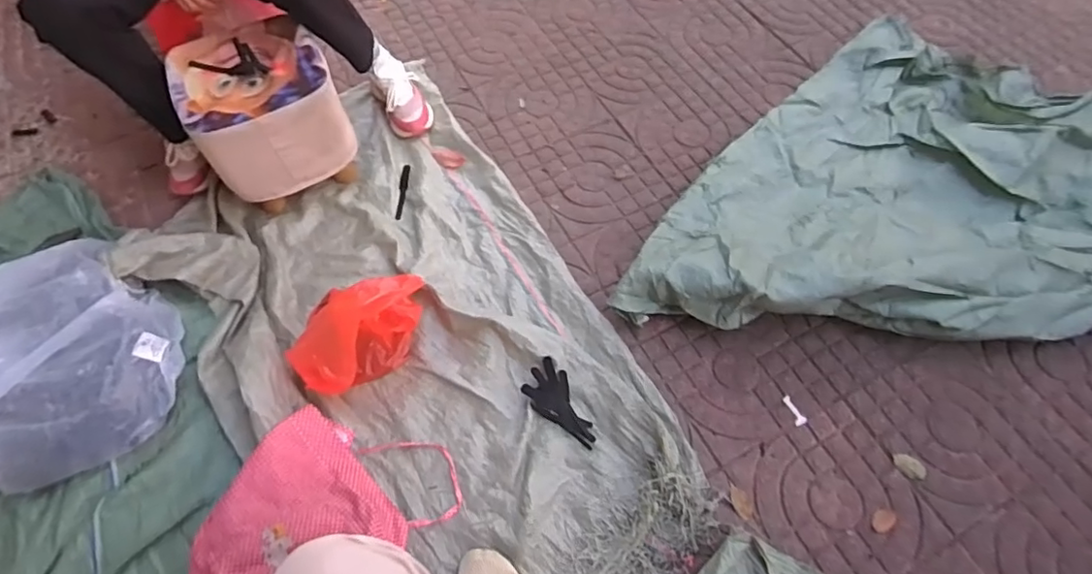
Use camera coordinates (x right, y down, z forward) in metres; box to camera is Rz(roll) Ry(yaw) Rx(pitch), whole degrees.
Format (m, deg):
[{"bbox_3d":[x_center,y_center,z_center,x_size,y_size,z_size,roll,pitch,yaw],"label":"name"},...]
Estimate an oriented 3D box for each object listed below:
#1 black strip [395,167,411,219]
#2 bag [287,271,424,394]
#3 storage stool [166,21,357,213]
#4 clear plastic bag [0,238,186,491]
[{"bbox_3d":[-0.297,-0.198,1.199,0.017,0.011,0.128,1,63,1],"label":"black strip"},{"bbox_3d":[-0.308,0.067,0.943,0.125,0.164,0.221,42,70,19],"label":"bag"},{"bbox_3d":[-0.521,-0.317,1.119,0.249,0.241,0.256,-24,63,-9],"label":"storage stool"},{"bbox_3d":[-0.827,0.155,0.895,0.440,0.174,0.320,-39,69,-18],"label":"clear plastic bag"}]

